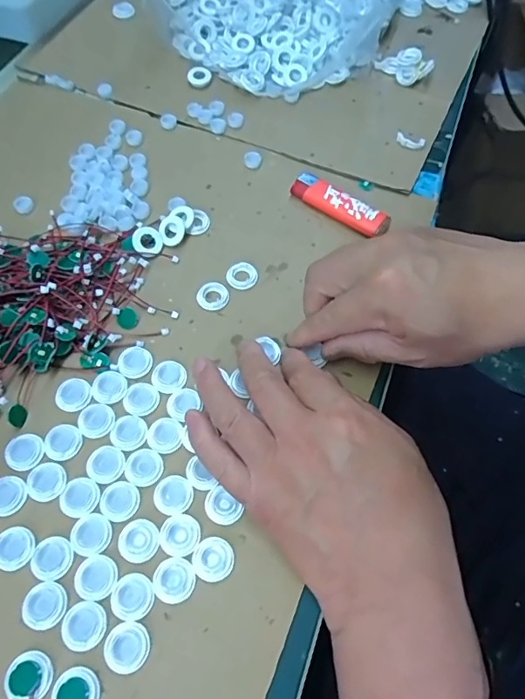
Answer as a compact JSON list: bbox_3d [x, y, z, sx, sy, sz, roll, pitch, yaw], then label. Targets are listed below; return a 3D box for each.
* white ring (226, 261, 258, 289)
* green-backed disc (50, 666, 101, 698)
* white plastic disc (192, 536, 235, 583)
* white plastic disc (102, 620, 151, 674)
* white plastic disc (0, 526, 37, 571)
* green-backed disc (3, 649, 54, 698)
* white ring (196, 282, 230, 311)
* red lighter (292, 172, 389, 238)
[{"bbox_3d":[-0.015,-0.056,0.371,0.023,0.004,0.023,1,63,-3],"label":"white ring"},{"bbox_3d":[-0.093,0.171,0.244,0.024,0.005,0.022,1,63,-3],"label":"green-backed disc"},{"bbox_3d":[-0.027,0.118,0.276,0.023,0.004,0.023,1,63,-3],"label":"white plastic disc"},{"bbox_3d":[-0.070,0.154,0.255,0.023,0.004,0.023,1,63,-3],"label":"white plastic disc"},{"bbox_3d":[-0.140,0.112,0.278,0.022,0.004,0.023,1,63,-3],"label":"white plastic disc"},{"bbox_3d":[-0.117,0.164,0.247,0.021,0.005,0.022,1,63,-3],"label":"green-backed disc"},{"bbox_3d":[-0.036,-0.039,0.362,0.023,0.004,0.023,1,63,-3],"label":"white ring"},{"bbox_3d":[0.061,-0.117,0.398,0.082,0.015,0.022,33,66,12],"label":"red lighter"}]

